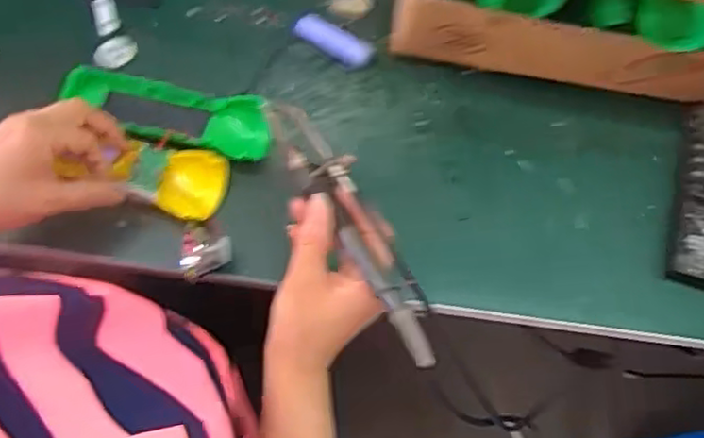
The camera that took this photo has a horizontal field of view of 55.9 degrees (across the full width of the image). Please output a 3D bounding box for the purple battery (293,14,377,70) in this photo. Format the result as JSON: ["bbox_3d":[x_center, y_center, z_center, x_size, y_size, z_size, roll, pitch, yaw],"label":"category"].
[{"bbox_3d":[-0.015,-0.153,0.570,0.070,0.016,0.024,29,70,8],"label":"purple battery"}]

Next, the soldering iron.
[{"bbox_3d":[-0.003,-0.003,0.410,0.030,0.030,0.203,-23,62,-11],"label":"soldering iron"}]

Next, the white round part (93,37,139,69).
[{"bbox_3d":[-0.201,-0.141,0.563,0.036,0.010,0.022,-17,70,-9],"label":"white round part"}]

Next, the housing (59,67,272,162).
[{"bbox_3d":[-0.146,-0.084,0.532,0.163,0.034,0.056,17,69,8],"label":"housing"}]

